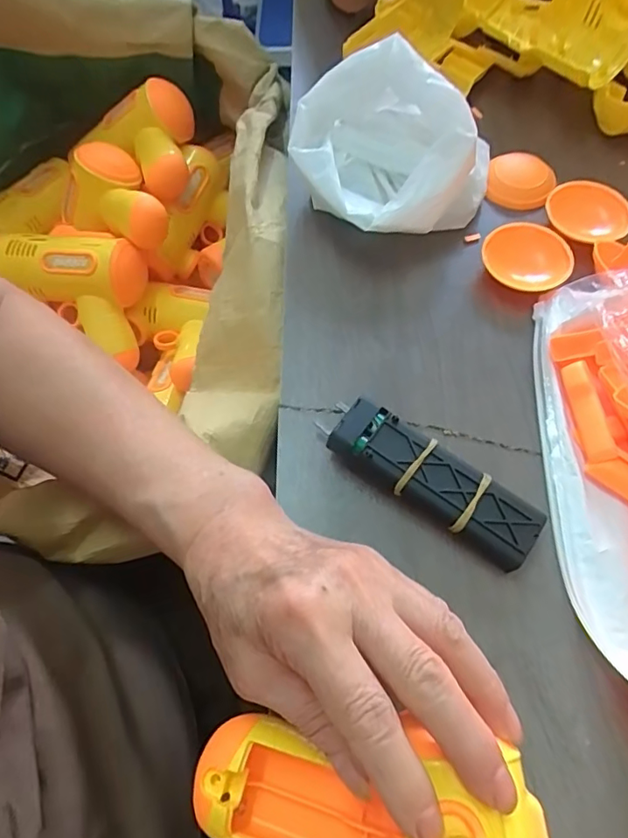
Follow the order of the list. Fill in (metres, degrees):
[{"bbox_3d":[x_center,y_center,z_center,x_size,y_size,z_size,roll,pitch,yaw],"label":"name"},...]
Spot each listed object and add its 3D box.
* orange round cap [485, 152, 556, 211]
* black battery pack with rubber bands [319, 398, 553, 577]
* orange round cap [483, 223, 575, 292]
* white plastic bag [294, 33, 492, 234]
[{"bbox_3d":[0.148,-0.169,0.377,0.045,0.016,0.045,10,63,7],"label":"orange round cap"},{"bbox_3d":[0.058,0.031,0.266,0.112,0.024,0.030,31,67,16],"label":"black battery pack with rubber bands"},{"bbox_3d":[0.136,-0.102,0.334,0.054,0.012,0.050,-1,62,1],"label":"orange round cap"},{"bbox_3d":[0.058,-0.182,0.349,0.138,0.073,0.117,-37,68,-17],"label":"white plastic bag"}]

